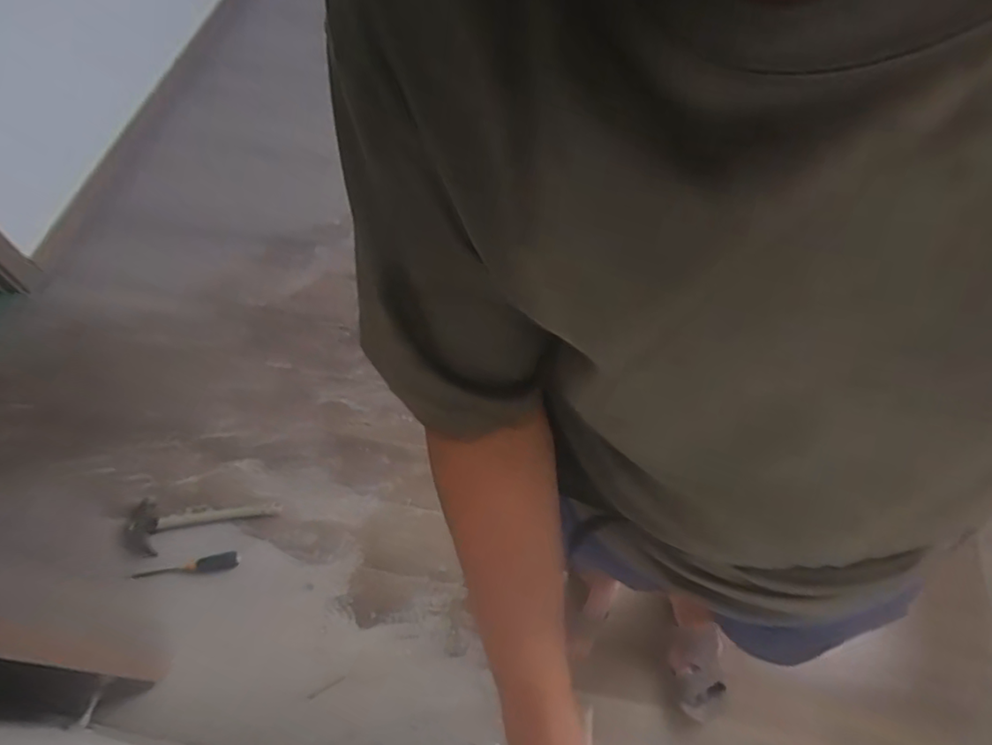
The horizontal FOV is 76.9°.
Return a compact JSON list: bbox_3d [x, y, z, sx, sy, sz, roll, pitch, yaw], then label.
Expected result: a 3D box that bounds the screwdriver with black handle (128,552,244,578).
[{"bbox_3d":[-0.638,0.403,1.287,0.219,0.026,0.034,-8,60,-4],"label":"screwdriver with black handle"}]

